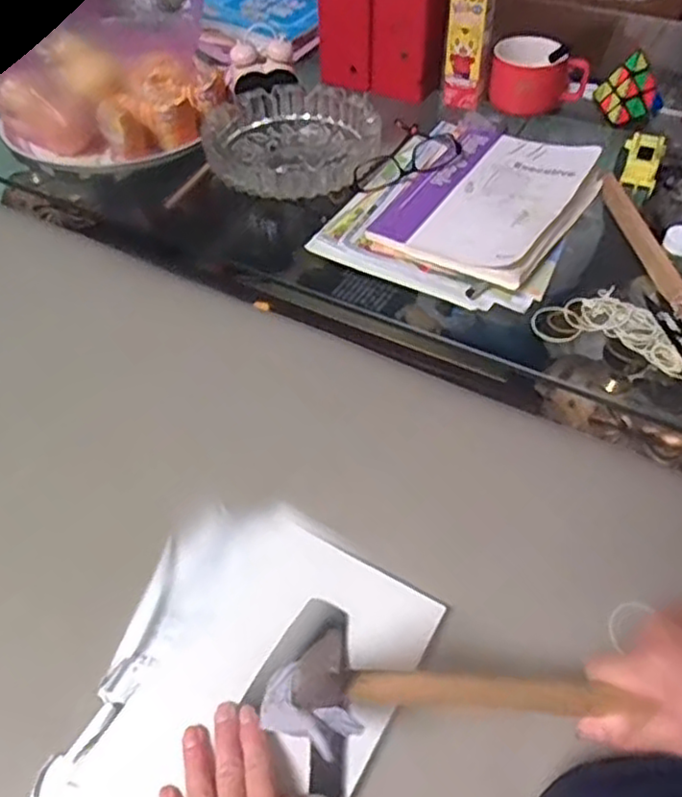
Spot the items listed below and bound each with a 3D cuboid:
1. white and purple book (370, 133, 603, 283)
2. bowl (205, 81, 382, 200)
[{"bbox_3d":[0.166,-0.229,0.760,0.184,0.024,0.265,25,53,22],"label":"white and purple book"},{"bbox_3d":[-0.058,-0.309,0.835,0.205,0.053,0.214,-1,48,1],"label":"bowl"}]

